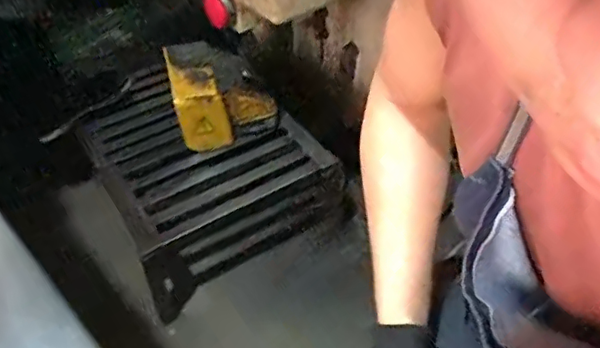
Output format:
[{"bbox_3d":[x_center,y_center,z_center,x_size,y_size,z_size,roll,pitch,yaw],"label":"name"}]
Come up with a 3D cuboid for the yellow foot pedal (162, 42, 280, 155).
[{"bbox_3d":[-0.190,-0.187,1.335,0.226,0.153,0.223,-18,47,-17],"label":"yellow foot pedal"}]

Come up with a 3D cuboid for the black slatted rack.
[{"bbox_3d":[-0.230,-0.028,1.396,0.488,0.256,0.523,-24,50,-23],"label":"black slatted rack"}]

